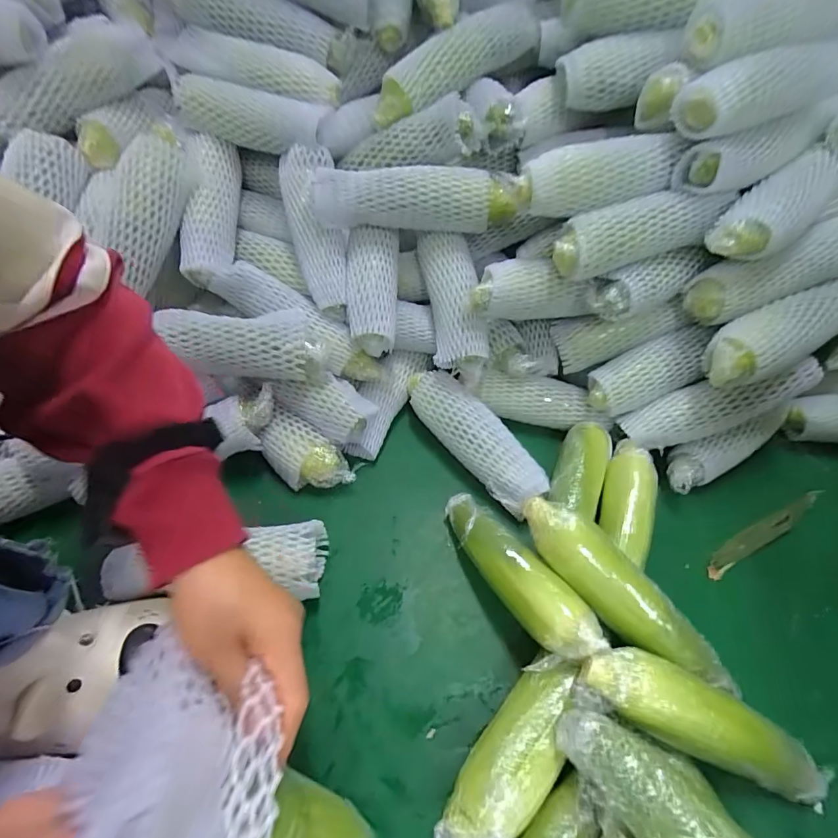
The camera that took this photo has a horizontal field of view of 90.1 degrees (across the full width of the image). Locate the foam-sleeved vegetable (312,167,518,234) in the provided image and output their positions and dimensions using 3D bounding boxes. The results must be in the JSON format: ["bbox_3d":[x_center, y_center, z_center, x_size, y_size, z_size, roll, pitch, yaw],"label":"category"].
[{"bbox_3d":[-0.007,-0.265,0.508,0.242,0.057,0.066,3,52,3],"label":"foam-sleeved vegetable"}]

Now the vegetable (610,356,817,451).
[{"bbox_3d":[0.348,-0.018,0.492,0.210,0.050,0.056,-19,51,16],"label":"vegetable"}]

